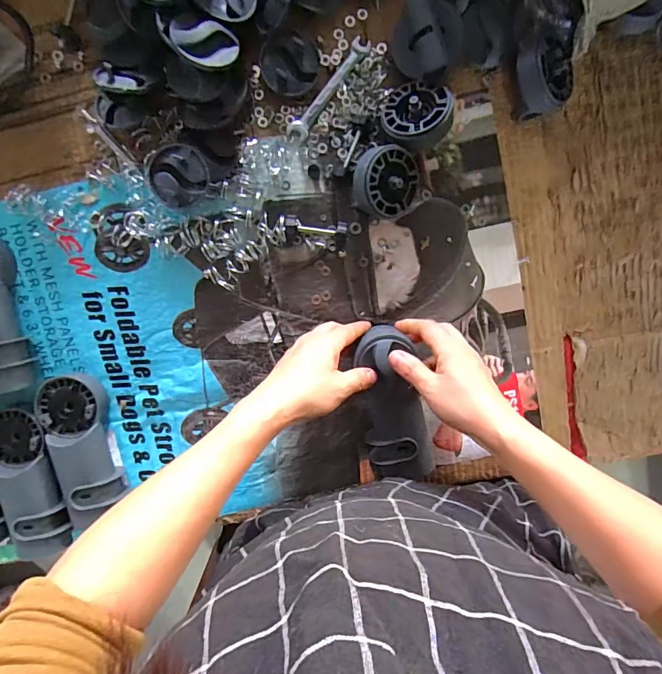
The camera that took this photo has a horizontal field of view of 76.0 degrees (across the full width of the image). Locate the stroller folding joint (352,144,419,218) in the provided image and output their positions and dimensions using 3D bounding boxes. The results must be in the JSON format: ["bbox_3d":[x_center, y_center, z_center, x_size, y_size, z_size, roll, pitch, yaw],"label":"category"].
[{"bbox_3d":[0.056,-0.149,0.409,0.067,0.026,0.067,-13,115,-30],"label":"stroller folding joint"}]

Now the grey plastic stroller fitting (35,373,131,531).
[{"bbox_3d":[-0.268,0.111,0.452,0.062,0.040,0.141,-14,98,1],"label":"grey plastic stroller fitting"}]

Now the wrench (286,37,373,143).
[{"bbox_3d":[-0.002,-0.247,0.423,0.020,0.004,0.114,38,96,-6],"label":"wrench"}]

